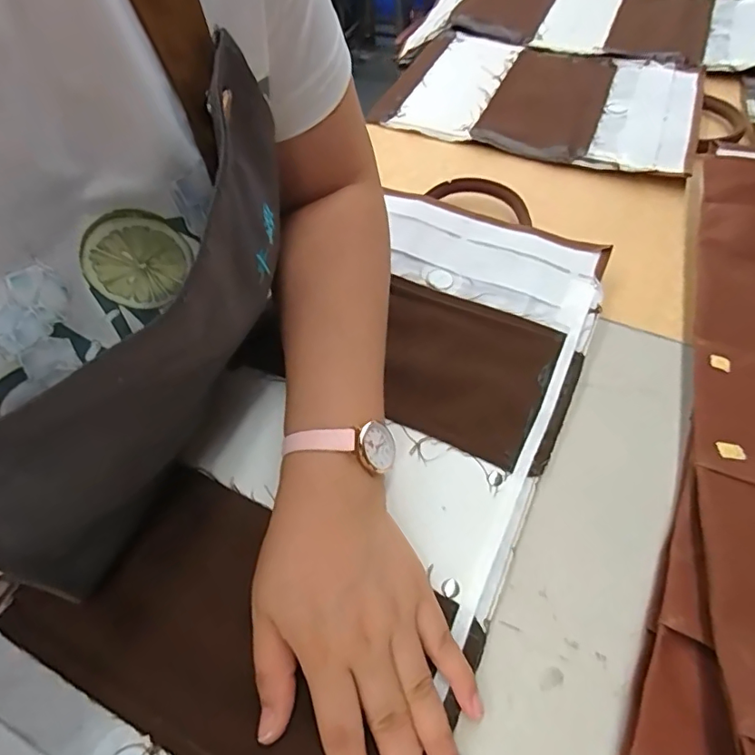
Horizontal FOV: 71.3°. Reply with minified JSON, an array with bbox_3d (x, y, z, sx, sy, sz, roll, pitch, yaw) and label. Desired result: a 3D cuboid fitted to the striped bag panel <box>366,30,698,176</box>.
[{"bbox_3d":[0.199,-0.323,0.607,0.362,0.035,0.252,18,57,11],"label":"striped bag panel"}]

